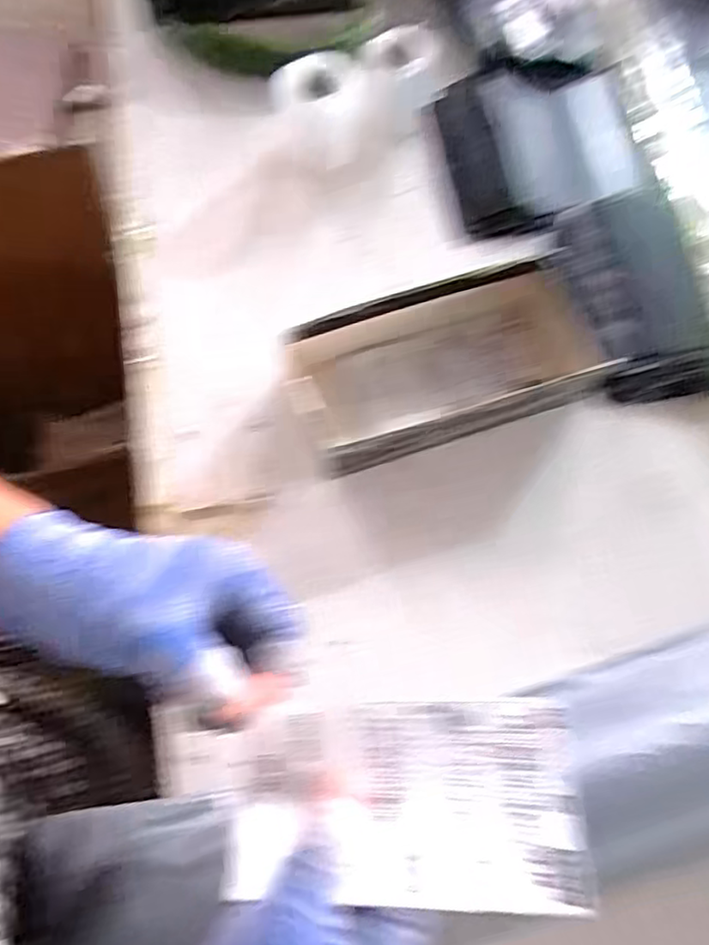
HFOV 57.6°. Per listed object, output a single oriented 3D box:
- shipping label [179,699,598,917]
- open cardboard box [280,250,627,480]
[{"bbox_3d":[0.011,0.131,0.262,0.157,0.012,0.073,2,70,5],"label":"shipping label"},{"bbox_3d":[0.068,-0.081,0.482,0.225,0.061,0.113,-20,72,-6],"label":"open cardboard box"}]

